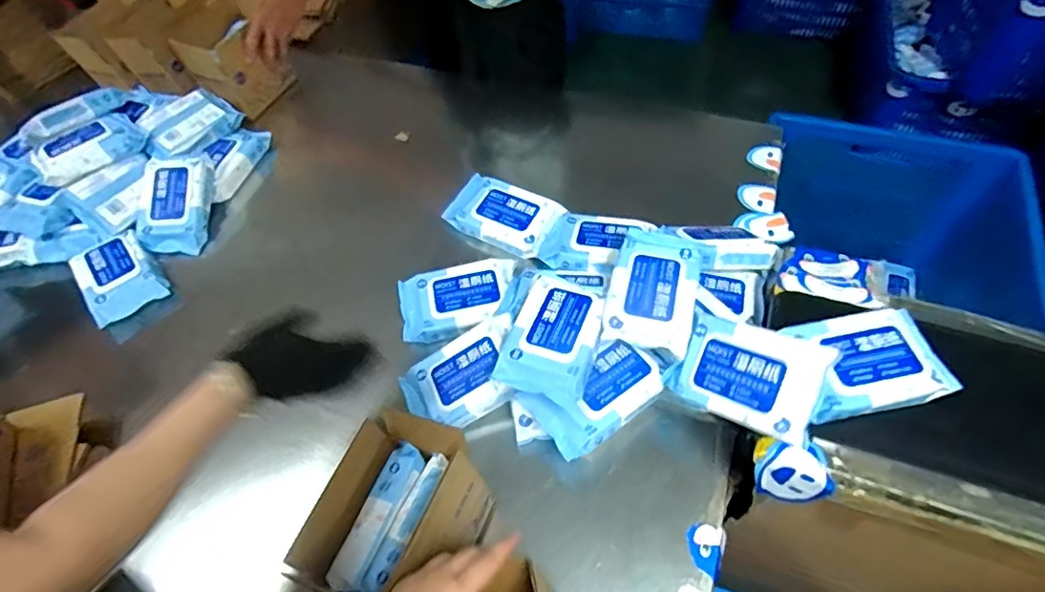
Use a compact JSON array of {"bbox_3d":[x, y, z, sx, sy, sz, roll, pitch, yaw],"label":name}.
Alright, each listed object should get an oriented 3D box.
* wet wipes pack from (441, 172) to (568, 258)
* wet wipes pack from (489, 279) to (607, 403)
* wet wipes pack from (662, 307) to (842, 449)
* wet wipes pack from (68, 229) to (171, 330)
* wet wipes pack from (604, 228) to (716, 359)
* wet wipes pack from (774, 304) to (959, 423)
[{"bbox_3d":[-0.033,-0.134,0.881,0.175,0.038,0.110,23,61,18],"label":"wet wipes pack"},{"bbox_3d":[0.042,0.047,0.669,0.107,0.027,0.157,18,59,15],"label":"wet wipes pack"},{"bbox_3d":[0.239,0.082,0.589,0.161,0.025,0.104,21,83,45],"label":"wet wipes pack"},{"bbox_3d":[-0.648,-0.033,0.865,0.103,0.036,0.154,-37,61,-19],"label":"wet wipes pack"},{"bbox_3d":[0.174,-0.014,0.694,0.109,0.037,0.179,16,59,14],"label":"wet wipes pack"},{"bbox_3d":[0.373,0.067,0.587,0.161,0.028,0.107,-11,56,-4],"label":"wet wipes pack"}]

